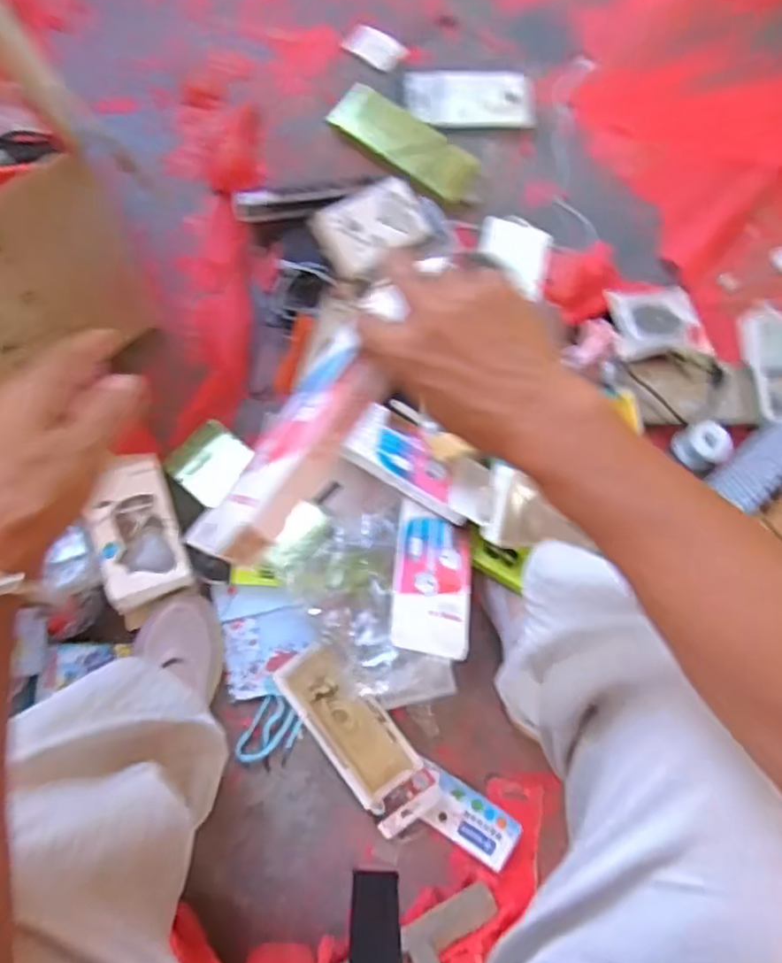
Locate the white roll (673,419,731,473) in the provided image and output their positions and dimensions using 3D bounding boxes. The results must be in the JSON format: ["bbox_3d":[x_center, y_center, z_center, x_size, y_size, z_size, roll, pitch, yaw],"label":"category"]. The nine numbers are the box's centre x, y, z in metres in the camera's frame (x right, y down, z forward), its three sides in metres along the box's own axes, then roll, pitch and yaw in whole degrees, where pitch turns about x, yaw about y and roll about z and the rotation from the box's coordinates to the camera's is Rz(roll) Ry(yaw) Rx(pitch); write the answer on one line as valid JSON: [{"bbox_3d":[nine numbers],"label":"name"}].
[{"bbox_3d":[0.377,-0.043,0.818,0.050,0.037,0.053,1,76,-5],"label":"white roll"}]

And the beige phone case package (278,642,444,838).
[{"bbox_3d":[-0.037,0.267,0.716,0.075,0.015,0.200,-39,85,1],"label":"beige phone case package"}]

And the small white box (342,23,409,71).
[{"bbox_3d":[-0.024,-0.606,0.946,0.084,0.010,0.062,35,76,3],"label":"small white box"}]

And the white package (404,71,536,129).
[{"bbox_3d":[0.107,-0.522,0.916,0.170,0.013,0.093,2,76,-5],"label":"white package"}]

